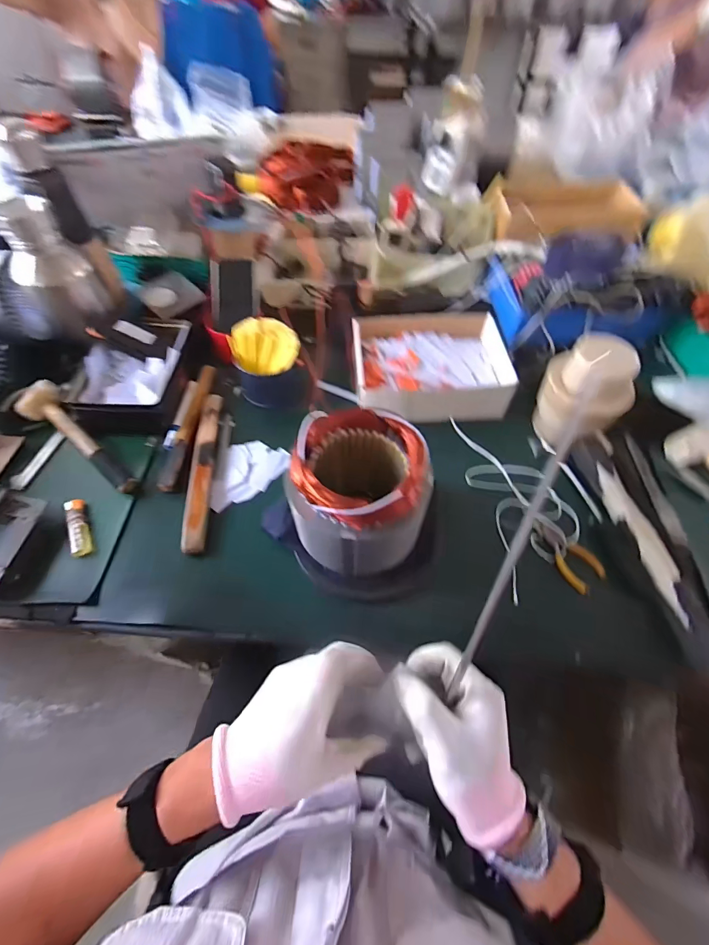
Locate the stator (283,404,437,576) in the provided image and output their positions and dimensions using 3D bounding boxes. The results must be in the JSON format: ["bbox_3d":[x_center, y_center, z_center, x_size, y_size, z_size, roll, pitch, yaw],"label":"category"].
[{"bbox_3d":[0.009,0.019,0.453,0.144,0.130,0.150,12,57,9],"label":"stator"}]

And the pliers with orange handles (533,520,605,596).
[{"bbox_3d":[0.275,0.105,0.525,0.048,0.012,0.101,-31,61,-19],"label":"pliers with orange handles"}]

